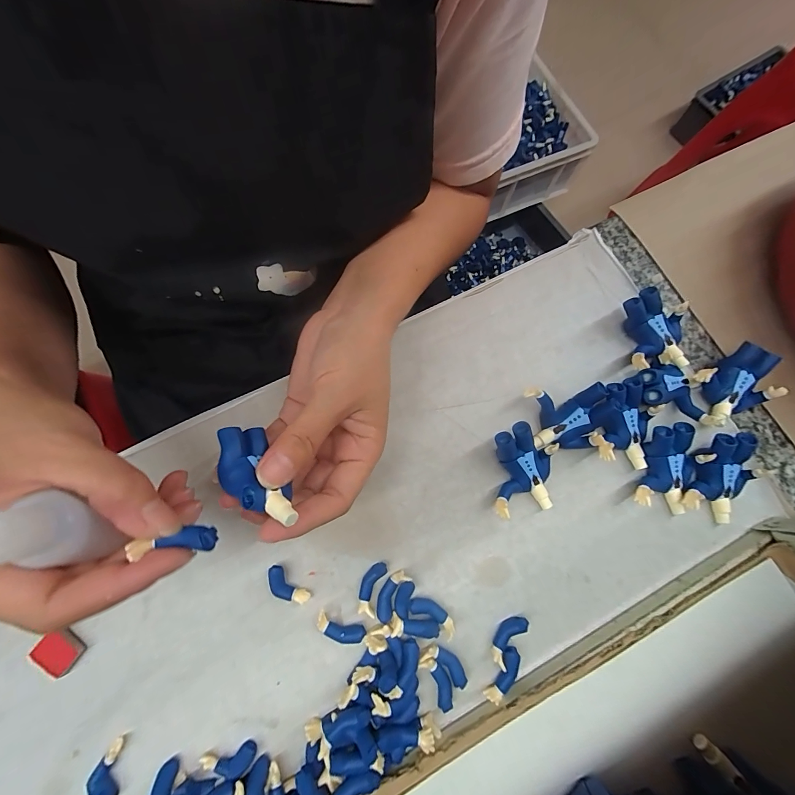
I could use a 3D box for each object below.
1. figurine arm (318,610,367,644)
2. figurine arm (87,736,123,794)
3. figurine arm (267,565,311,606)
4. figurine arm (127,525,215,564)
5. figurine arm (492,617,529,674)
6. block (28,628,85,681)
[{"bbox_3d":[-0.033,0.134,0.202,0.028,0.007,0.011,20,76,3],"label":"figurine arm"},{"bbox_3d":[-0.154,0.197,0.184,0.012,0.006,0.028,-3,76,-2],"label":"figurine arm"},{"bbox_3d":[-0.066,0.113,0.207,0.028,0.007,0.013,41,78,8],"label":"figurine arm"},{"bbox_3d":[-0.085,0.056,0.134,0.028,0.007,0.009,-6,72,-11],"label":"figurine arm"},{"bbox_3d":[0.064,0.141,0.205,0.013,0.007,0.028,39,78,8],"label":"figurine arm"},{"bbox_3d":[-0.190,0.142,0.197,0.023,0.008,0.019,34,77,7],"label":"block"}]

